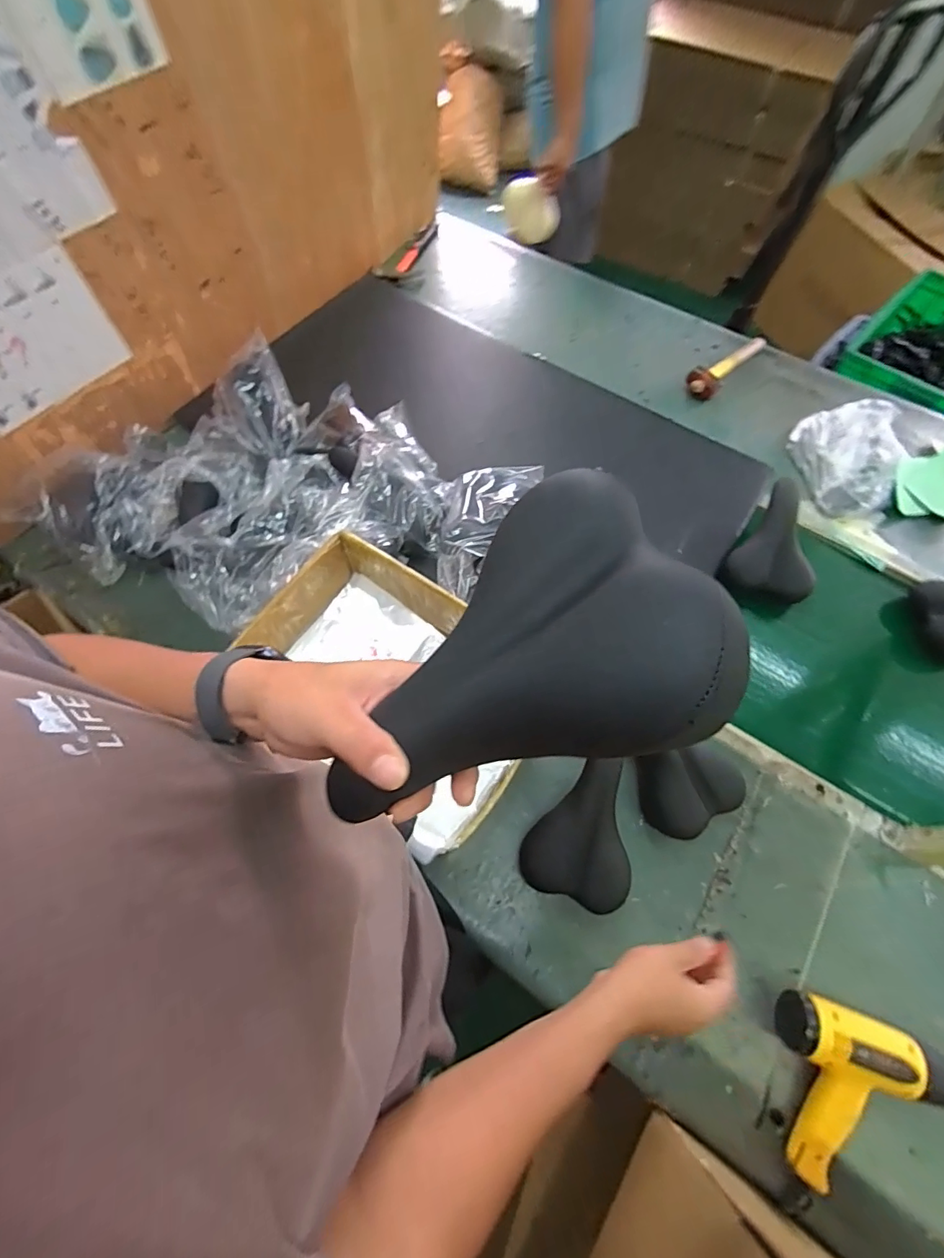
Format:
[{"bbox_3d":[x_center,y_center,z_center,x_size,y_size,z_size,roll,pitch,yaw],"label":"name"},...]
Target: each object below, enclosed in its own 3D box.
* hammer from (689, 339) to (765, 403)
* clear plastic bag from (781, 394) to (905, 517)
[{"bbox_3d":[0.657,-0.689,1.235,0.077,0.061,0.281,41,71,17],"label":"hammer"},{"bbox_3d":[0.848,-0.385,1.074,0.207,0.074,0.284,5,65,2],"label":"clear plastic bag"}]

